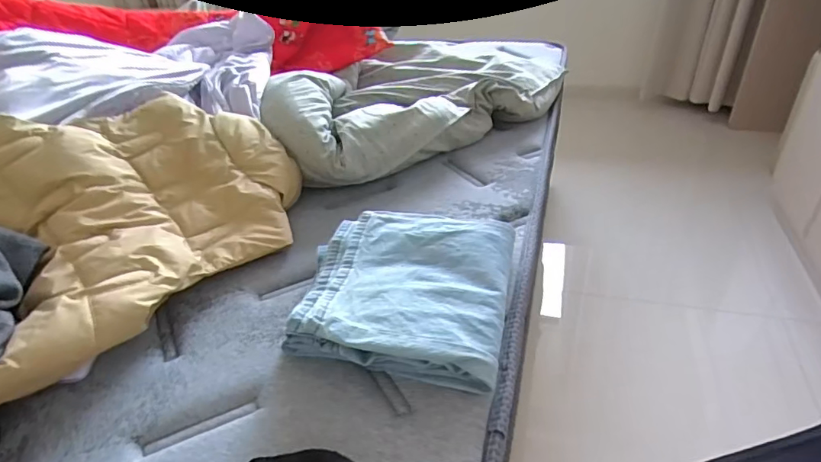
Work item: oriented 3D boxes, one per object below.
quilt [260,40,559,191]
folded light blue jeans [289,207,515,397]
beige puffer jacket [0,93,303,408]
[{"bbox_3d":[0.013,-0.325,1.088,0.637,0.137,0.429,-27,41,-27],"label":"quilt"},{"bbox_3d":[-0.009,0.066,0.624,0.255,0.065,0.250,5,37,14],"label":"folded light blue jeans"},{"bbox_3d":[-0.443,-0.030,0.694,0.576,0.164,0.433,-31,43,-30],"label":"beige puffer jacket"}]

